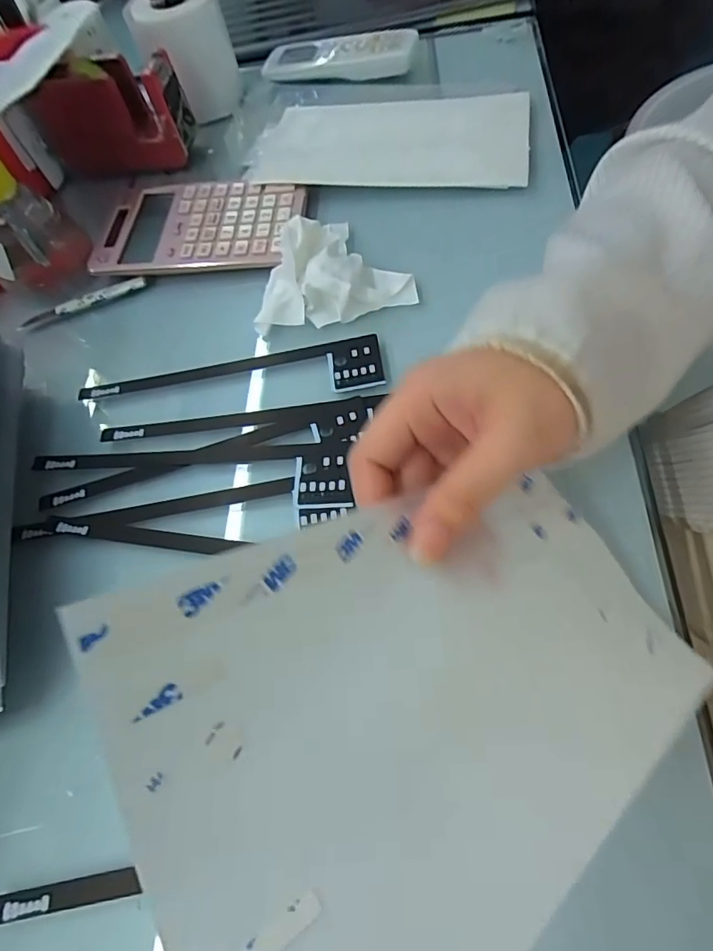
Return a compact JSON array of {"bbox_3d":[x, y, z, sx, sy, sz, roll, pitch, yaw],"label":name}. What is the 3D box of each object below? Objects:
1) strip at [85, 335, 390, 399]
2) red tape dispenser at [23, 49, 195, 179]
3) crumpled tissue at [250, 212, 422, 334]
[{"bbox_3d":[-0.091,-0.063,0.360,0.219,0.006,0.045,-10,62,5],"label":"strip"},{"bbox_3d":[-0.235,-0.348,0.497,0.142,0.083,0.052,4,64,11],"label":"red tape dispenser"},{"bbox_3d":[-0.026,-0.161,0.375,0.119,0.038,0.097,-18,61,0],"label":"crumpled tissue"}]

